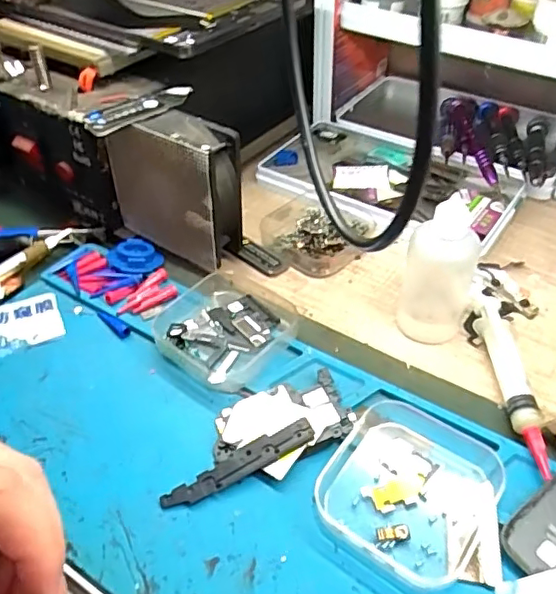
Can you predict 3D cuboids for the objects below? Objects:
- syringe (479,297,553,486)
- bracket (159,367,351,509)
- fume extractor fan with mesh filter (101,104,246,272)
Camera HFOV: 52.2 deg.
[{"bbox_3d":[0.115,0.038,0.280,0.016,0.015,0.107,1,43,2],"label":"syringe"},{"bbox_3d":[-0.010,0.063,0.259,0.088,0.011,0.041,-16,45,-15],"label":"bracket"},{"bbox_3d":[-0.062,-0.065,0.338,0.078,0.082,0.028,22,48,23],"label":"fume extractor fan with mesh filter"}]

